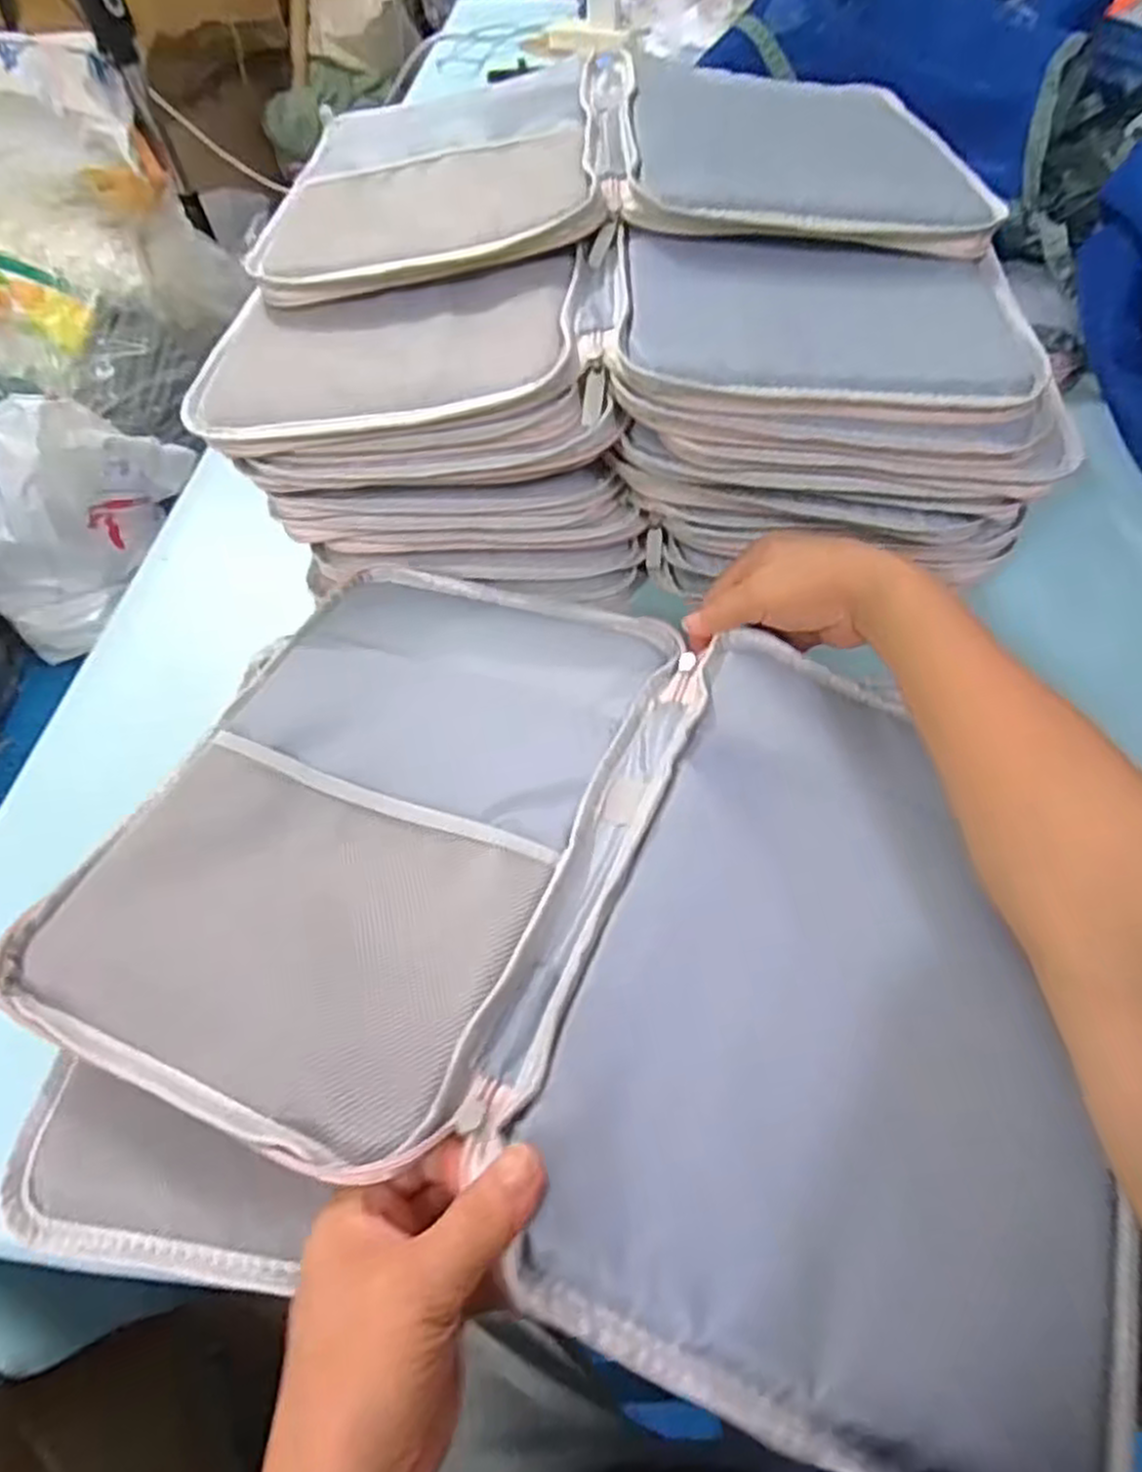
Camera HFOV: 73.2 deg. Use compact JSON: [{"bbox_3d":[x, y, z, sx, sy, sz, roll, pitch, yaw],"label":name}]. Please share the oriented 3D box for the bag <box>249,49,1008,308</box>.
[{"bbox_3d":[0.022,-0.390,0.518,0.451,0.045,0.271,-2,56,1],"label":"bag"}]

